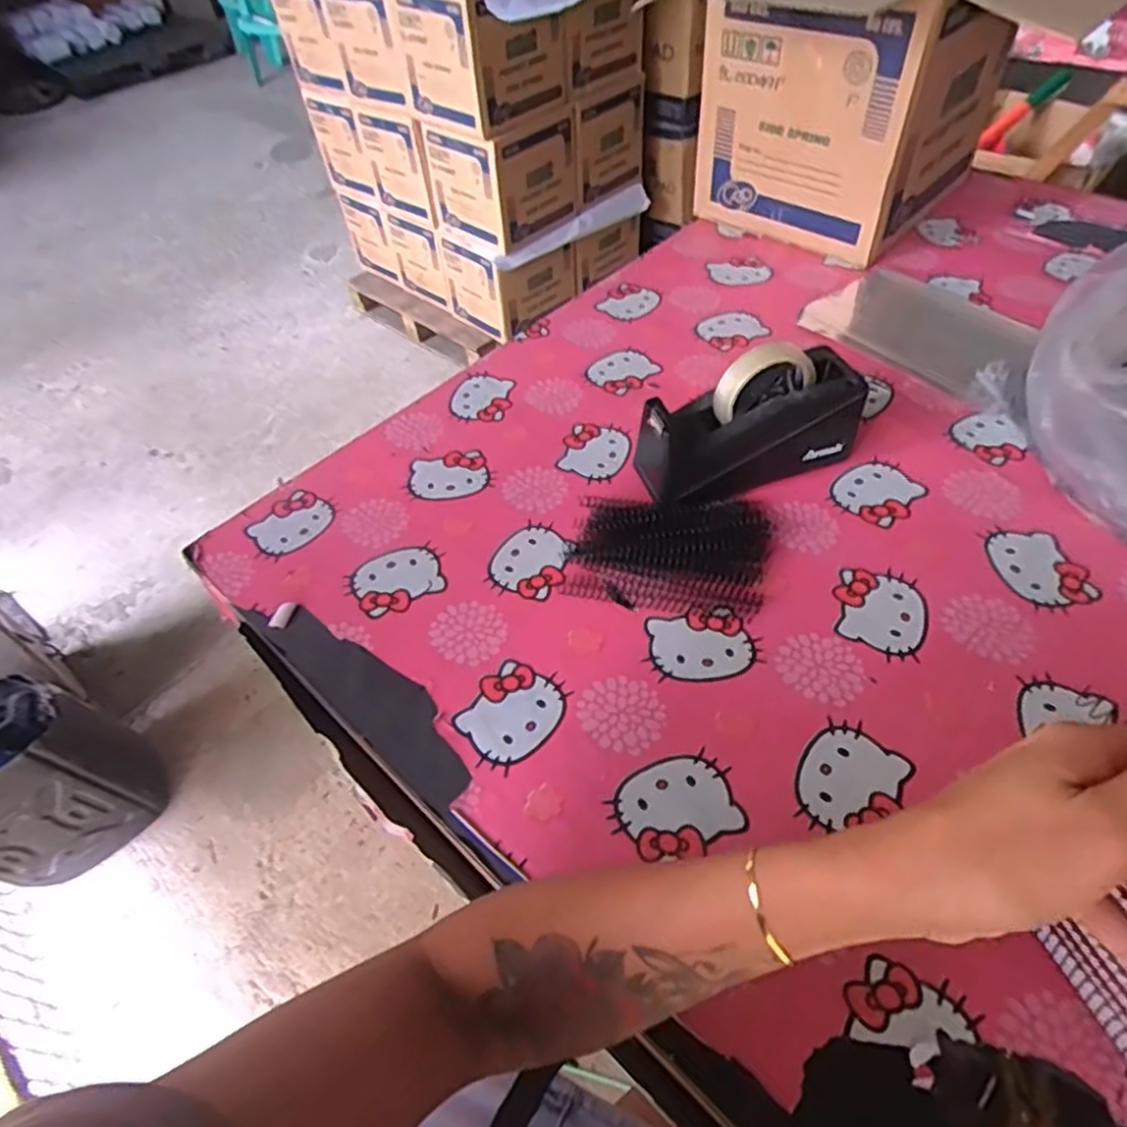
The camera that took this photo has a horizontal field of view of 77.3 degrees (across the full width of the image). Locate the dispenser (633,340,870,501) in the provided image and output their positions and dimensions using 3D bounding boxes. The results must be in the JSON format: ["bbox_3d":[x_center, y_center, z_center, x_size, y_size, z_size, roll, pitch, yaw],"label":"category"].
[{"bbox_3d":[0.173,-0.129,0.654,0.206,0.120,0.075,-15,50,-8],"label":"dispenser"}]

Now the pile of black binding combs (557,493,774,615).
[{"bbox_3d":[0.097,-0.015,0.626,0.175,0.026,0.118,3,50,8],"label":"pile of black binding combs"}]

